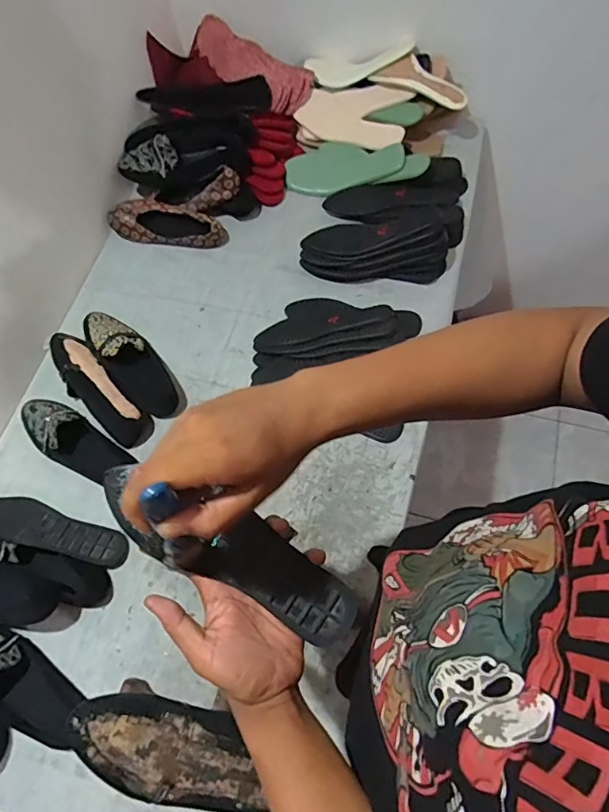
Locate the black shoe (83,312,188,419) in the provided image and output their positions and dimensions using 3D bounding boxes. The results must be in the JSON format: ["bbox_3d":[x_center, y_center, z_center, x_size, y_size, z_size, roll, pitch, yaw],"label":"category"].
[{"bbox_3d":[-0.296,-0.078,0.858,0.086,0.057,0.239,-37,68,-11],"label":"black shoe"}]

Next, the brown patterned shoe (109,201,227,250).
[{"bbox_3d":[-0.272,-0.353,0.984,0.242,0.046,0.074,10,67,9],"label":"brown patterned shoe"}]

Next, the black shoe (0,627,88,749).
[{"bbox_3d":[-0.392,0.358,0.664,0.229,0.068,0.078,30,72,16],"label":"black shoe"}]

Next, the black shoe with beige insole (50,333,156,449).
[{"bbox_3d":[-0.355,-0.036,0.846,0.073,0.051,0.259,-41,69,-13],"label":"black shoe with beige insole"}]

